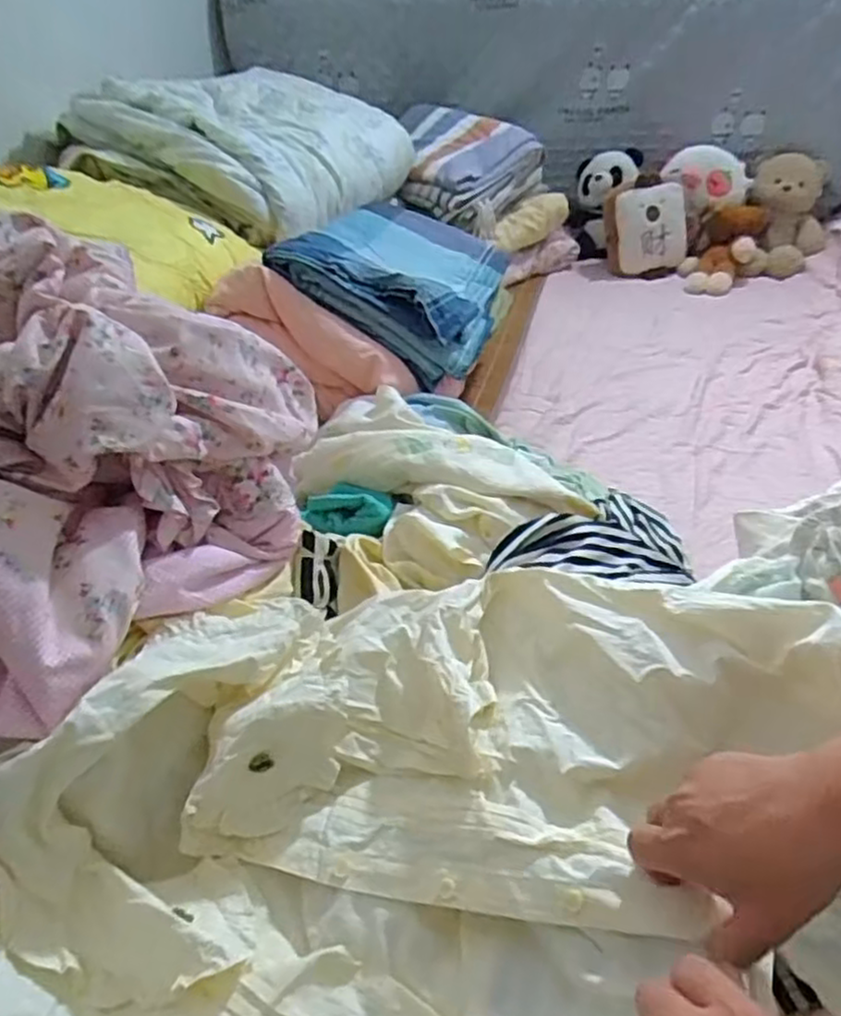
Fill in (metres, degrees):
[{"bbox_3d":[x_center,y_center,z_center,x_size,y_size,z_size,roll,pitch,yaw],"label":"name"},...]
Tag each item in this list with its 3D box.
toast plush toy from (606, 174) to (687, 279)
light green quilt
[{"bbox_3d":[0.490,-0.610,1.559,0.173,0.188,0.099,7,38,11],"label":"toast plush toy"},{"bbox_3d":[-0.307,-0.622,1.233,0.509,0.182,0.486,3,37,7],"label":"light green quilt"}]

